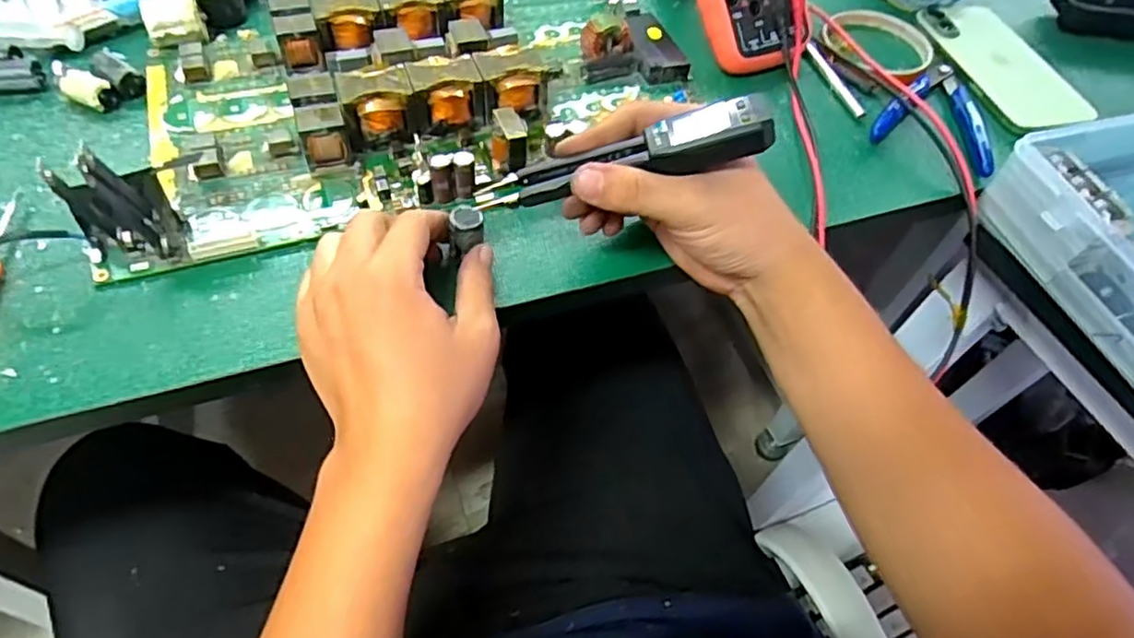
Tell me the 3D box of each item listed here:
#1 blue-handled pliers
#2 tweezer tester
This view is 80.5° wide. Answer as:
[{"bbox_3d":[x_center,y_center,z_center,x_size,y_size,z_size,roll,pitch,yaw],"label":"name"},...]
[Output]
[{"bbox_3d":[0.257,-0.149,0.469,0.075,0.009,0.110,20,55,7],"label":"blue-handled pliers"},{"bbox_3d":[0.026,-0.077,0.328,0.142,0.019,0.022,-13,54,13],"label":"tweezer tester"}]

